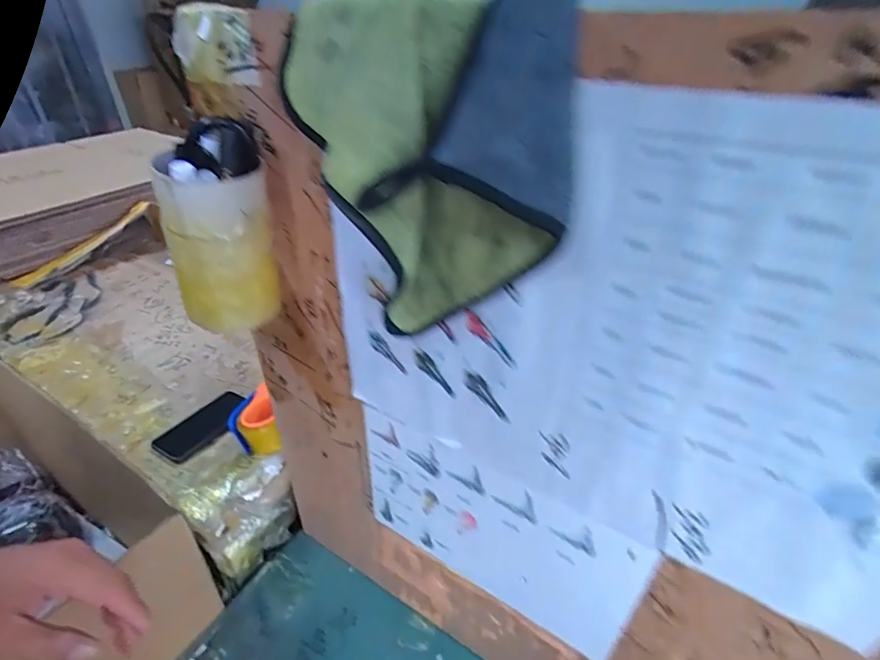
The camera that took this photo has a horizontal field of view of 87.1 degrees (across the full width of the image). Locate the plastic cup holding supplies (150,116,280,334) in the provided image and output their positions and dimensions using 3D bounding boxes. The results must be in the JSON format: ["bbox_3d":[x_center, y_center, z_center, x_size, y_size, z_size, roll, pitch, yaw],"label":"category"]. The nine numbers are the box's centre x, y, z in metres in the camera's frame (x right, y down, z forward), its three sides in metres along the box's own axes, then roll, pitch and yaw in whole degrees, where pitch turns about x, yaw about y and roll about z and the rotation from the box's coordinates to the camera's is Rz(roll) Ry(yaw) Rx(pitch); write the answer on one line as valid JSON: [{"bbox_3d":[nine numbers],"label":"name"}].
[{"bbox_3d":[-0.184,-0.083,0.389,0.083,0.155,0.079,-14,37,-20],"label":"plastic cup holding supplies"}]

